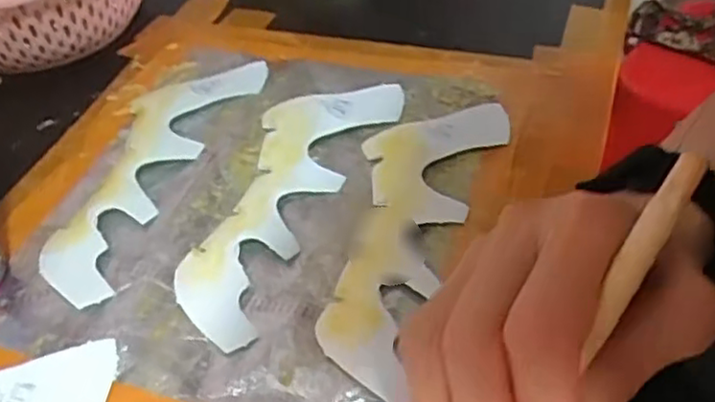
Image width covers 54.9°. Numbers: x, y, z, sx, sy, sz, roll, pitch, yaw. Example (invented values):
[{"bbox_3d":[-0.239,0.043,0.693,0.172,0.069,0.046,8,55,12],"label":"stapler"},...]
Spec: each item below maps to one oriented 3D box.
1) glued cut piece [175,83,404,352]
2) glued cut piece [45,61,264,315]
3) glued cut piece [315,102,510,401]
[{"bbox_3d":[-0.044,-0.009,0.414,0.072,0.011,0.206,14,48,18],"label":"glued cut piece"},{"bbox_3d":[-0.135,-0.027,0.441,0.075,0.009,0.211,11,49,20],"label":"glued cut piece"},{"bbox_3d":[0.029,0.010,0.389,0.073,0.009,0.212,11,47,15],"label":"glued cut piece"}]

